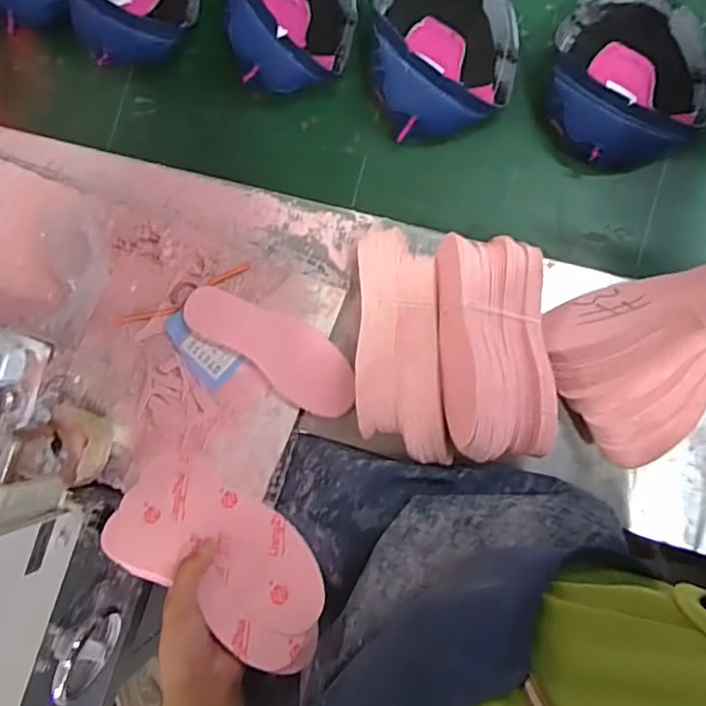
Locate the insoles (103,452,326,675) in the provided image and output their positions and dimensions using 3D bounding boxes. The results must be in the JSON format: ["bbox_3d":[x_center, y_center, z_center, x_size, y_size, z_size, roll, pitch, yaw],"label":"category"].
[{"bbox_3d":[-0.109,0.170,0.496,0.199,0.018,0.106,33,73,17],"label":"insoles"}]

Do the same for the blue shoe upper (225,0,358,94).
[{"bbox_3d":[-0.065,-0.375,0.629,0.128,0.085,0.190,-4,88,6],"label":"blue shoe upper"}]

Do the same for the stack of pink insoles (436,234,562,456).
[{"bbox_3d":[0.125,-0.002,0.551,0.092,0.078,0.201,6,71,-21],"label":"stack of pink insoles"}]

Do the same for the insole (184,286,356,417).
[{"bbox_3d":[-0.083,-0.007,0.617,0.195,0.010,0.069,36,91,6],"label":"insole"}]

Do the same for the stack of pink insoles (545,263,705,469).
[{"bbox_3d":[0.279,-0.006,0.535,0.185,0.067,0.147,-32,85,5],"label":"stack of pink insoles"}]

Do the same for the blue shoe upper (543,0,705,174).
[{"bbox_3d":[0.276,-0.283,0.589,0.158,0.062,0.190,12,90,7],"label":"blue shoe upper"}]

